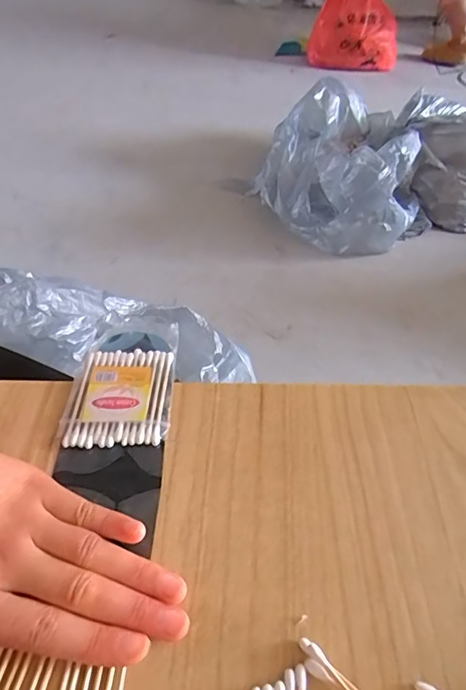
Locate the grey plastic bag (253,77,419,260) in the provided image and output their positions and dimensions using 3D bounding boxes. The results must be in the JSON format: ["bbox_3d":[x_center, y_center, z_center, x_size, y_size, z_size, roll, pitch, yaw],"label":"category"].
[{"bbox_3d":[0.306,-0.524,1.367,0.464,0.268,0.536,13,49,9],"label":"grey plastic bag"}]

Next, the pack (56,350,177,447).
[{"bbox_3d":[-0.072,0.032,0.299,0.065,0.008,0.074,-1,48,-1],"label":"pack"}]

